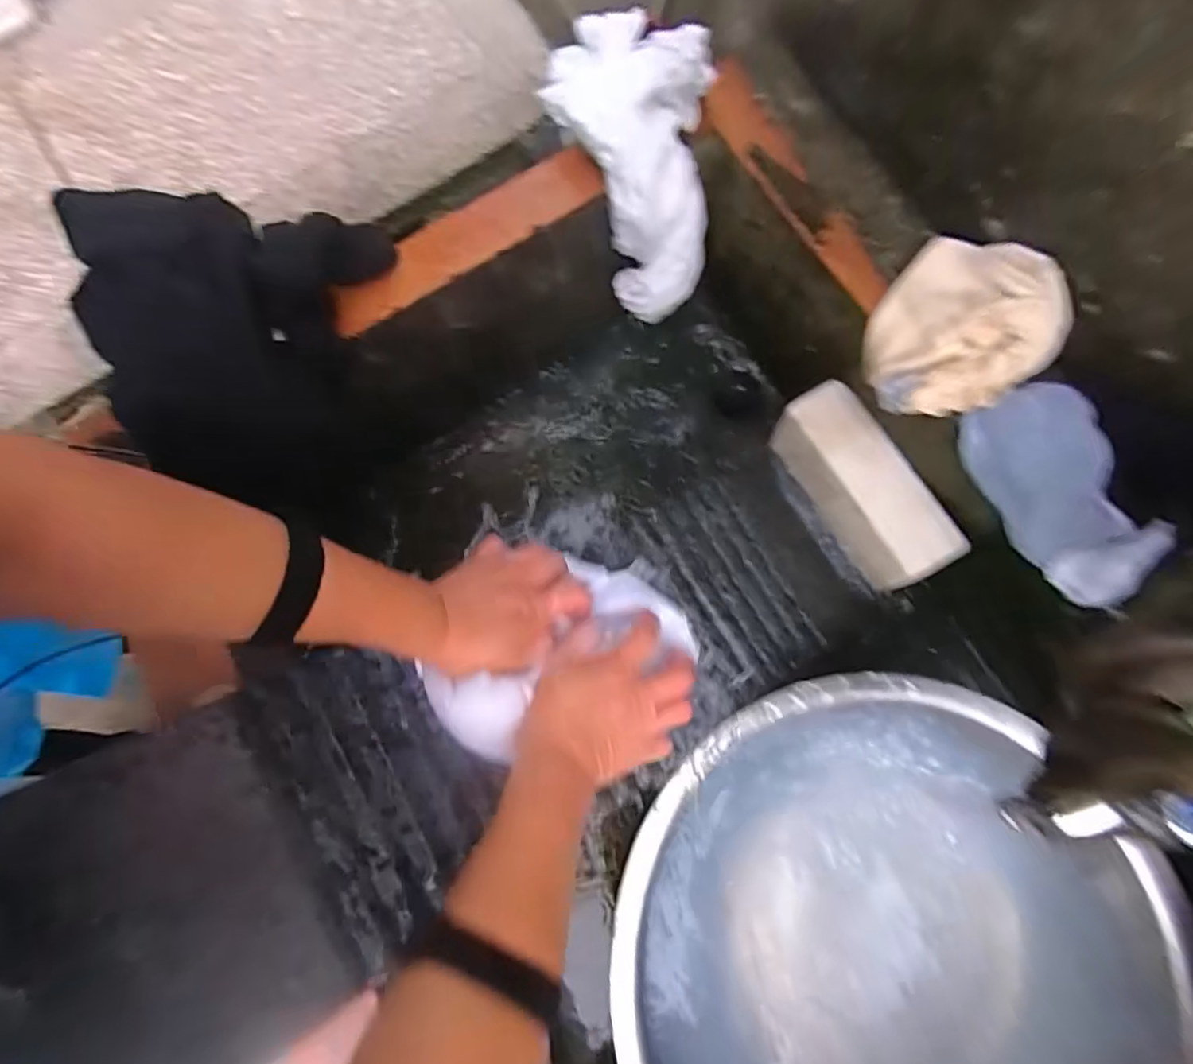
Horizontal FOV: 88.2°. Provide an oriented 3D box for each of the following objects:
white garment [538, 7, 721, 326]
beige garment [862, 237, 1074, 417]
[{"bbox_3d":[0.046,-0.322,0.560,0.134,0.083,0.245,-18,119,-3],"label":"white garment"},{"bbox_3d":[0.283,-0.157,0.481,0.117,0.089,0.122,0,77,1],"label":"beige garment"}]

